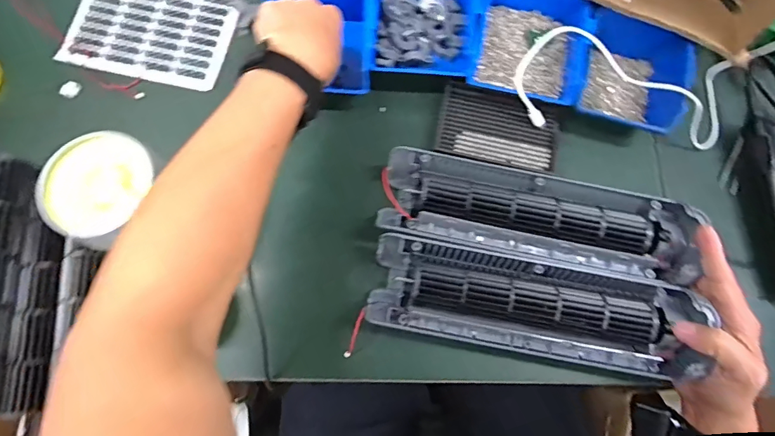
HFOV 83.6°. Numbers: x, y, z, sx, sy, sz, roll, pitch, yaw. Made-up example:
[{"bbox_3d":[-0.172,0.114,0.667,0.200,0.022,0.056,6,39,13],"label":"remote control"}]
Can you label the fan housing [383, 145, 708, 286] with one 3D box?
[{"bbox_3d":[0.148,-0.001,0.443,0.304,0.054,0.089,12,76,2],"label":"fan housing"}]

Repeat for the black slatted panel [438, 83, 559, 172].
[{"bbox_3d":[0.128,-0.103,0.489,0.134,0.010,0.084,12,76,1],"label":"black slatted panel"}]

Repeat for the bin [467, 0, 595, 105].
[{"bbox_3d":[0.158,-0.198,0.491,0.118,0.051,0.134,12,76,1],"label":"bin"}]

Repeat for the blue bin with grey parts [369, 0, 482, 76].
[{"bbox_3d":[0.040,-0.228,0.497,0.121,0.051,0.139,6,76,0],"label":"blue bin with grey parts"}]

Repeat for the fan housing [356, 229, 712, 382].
[{"bbox_3d":[0.138,0.081,0.419,0.299,0.048,0.098,10,76,3],"label":"fan housing"}]

